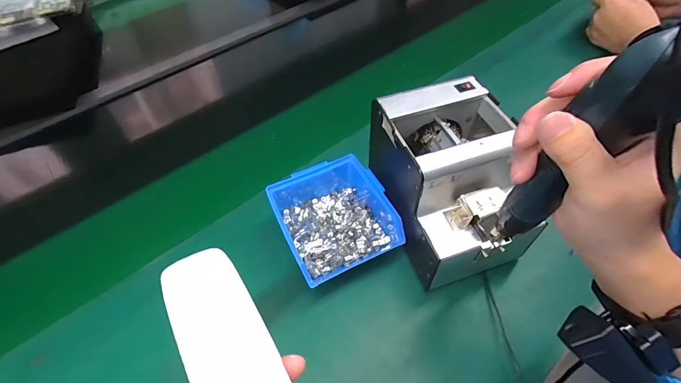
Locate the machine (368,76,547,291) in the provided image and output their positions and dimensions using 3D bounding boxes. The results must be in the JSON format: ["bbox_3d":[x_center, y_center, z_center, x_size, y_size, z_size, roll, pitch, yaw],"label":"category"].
[{"bbox_3d":[0.125,-0.006,0.400,0.135,0.155,0.182,-17,53,-11],"label":"machine"}]

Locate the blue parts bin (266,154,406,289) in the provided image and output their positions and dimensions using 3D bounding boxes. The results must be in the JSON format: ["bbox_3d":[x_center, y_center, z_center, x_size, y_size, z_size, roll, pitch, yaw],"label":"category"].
[{"bbox_3d":[-0.011,0.032,0.429,0.123,0.070,0.143,-21,54,-13],"label":"blue parts bin"}]

